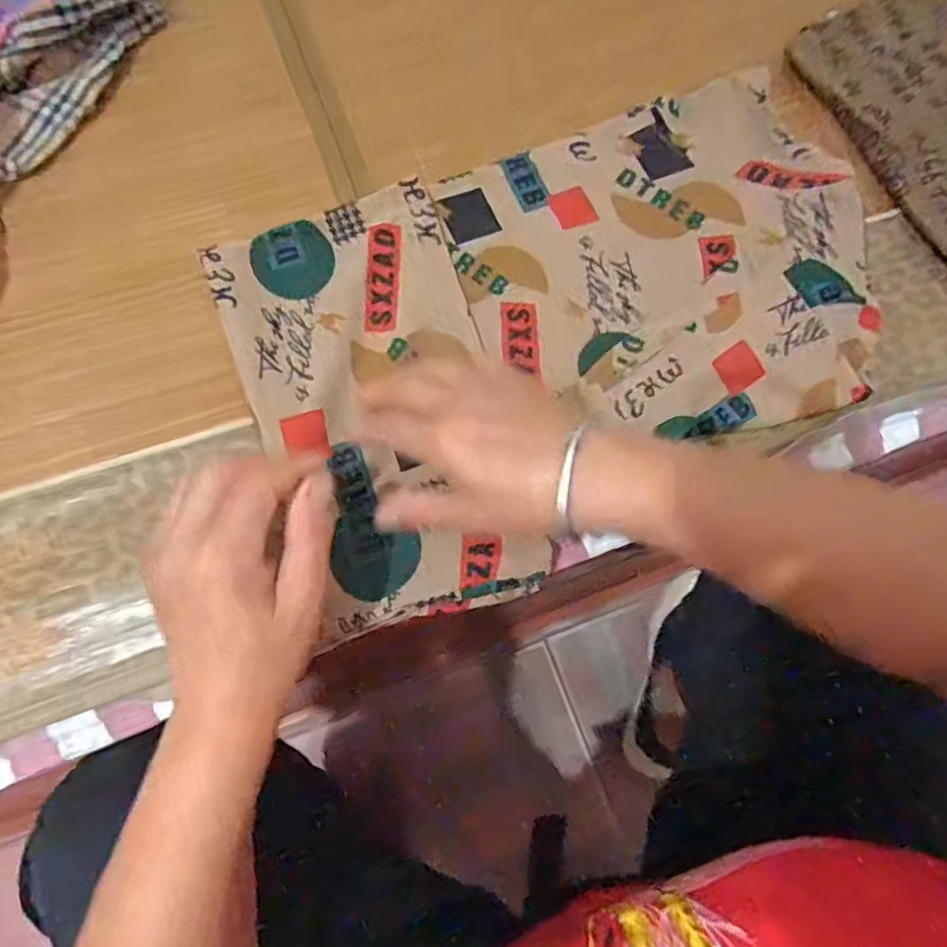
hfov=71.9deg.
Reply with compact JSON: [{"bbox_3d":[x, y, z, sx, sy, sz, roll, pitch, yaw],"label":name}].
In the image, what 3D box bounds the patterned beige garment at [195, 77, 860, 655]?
[{"bbox_3d":[0.067,-0.098,0.414,0.410,0.024,0.268,-21,74,-9],"label":"patterned beige garment"}]

